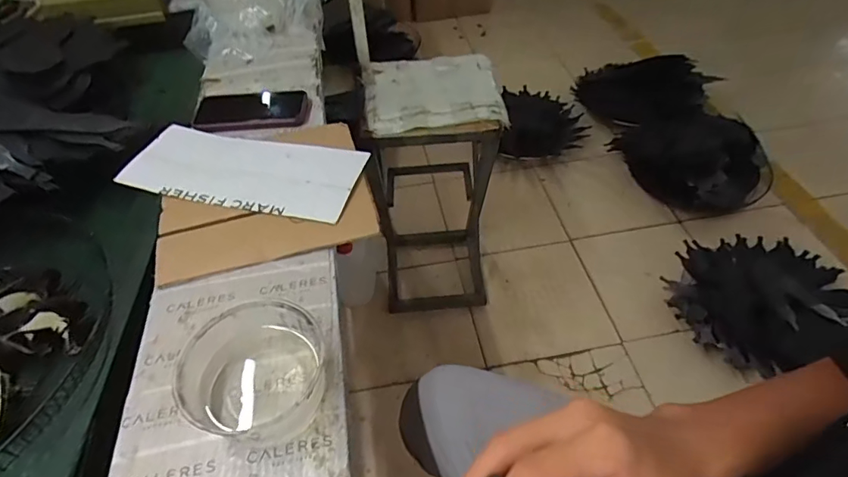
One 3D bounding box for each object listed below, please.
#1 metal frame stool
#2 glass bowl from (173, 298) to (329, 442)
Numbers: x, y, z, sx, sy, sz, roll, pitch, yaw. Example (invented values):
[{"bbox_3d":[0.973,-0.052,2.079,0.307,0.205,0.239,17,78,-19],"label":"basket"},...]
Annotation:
[{"bbox_3d":[0.025,-0.119,1.339,0.322,0.678,0.320,-7,49,-3],"label":"metal frame stool"},{"bbox_3d":[-0.146,0.114,0.419,0.104,0.061,0.102,-2,50,2],"label":"glass bowl"}]

